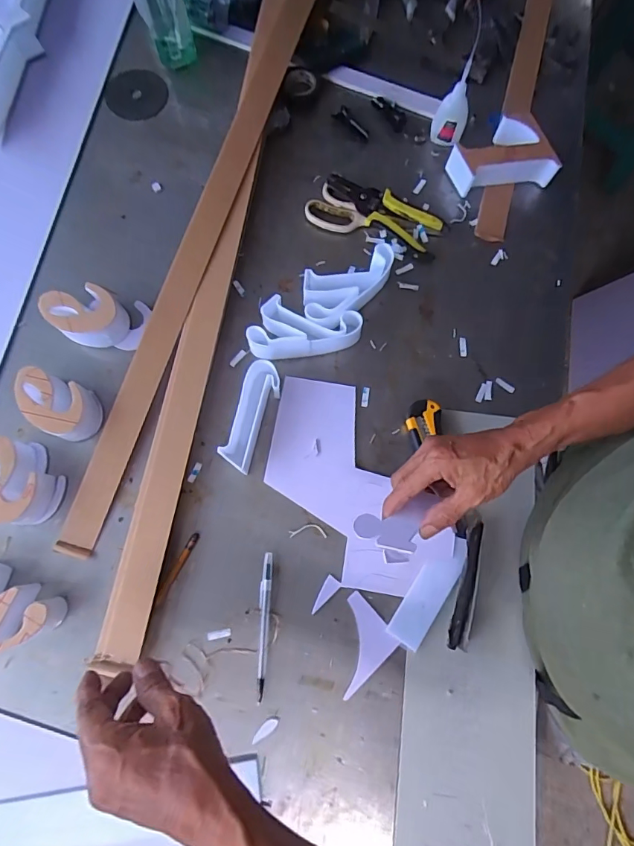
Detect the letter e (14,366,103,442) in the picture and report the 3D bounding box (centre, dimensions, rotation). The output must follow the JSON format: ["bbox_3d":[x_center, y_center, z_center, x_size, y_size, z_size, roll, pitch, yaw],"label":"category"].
[{"bbox_3d":[-0.304,-0.021,0.527,0.087,0.048,0.062,23,77,4],"label":"letter e"}]

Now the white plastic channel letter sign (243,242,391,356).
[{"bbox_3d":[0.015,-0.141,0.567,0.204,0.044,0.096,-41,81,-10],"label":"white plastic channel letter sign"}]

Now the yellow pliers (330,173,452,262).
[{"bbox_3d":[0.093,-0.286,0.613,0.169,0.025,0.059,31,77,6],"label":"yellow pliers"}]

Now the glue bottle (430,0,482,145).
[{"bbox_3d":[0.188,-0.440,0.584,0.048,0.158,0.044,12,76,1],"label":"glue bottle"}]

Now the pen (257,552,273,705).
[{"bbox_3d":[-0.059,0.220,0.493,0.012,0.006,0.149,4,76,-1],"label":"pen"}]

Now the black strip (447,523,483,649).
[{"bbox_3d":[0.164,0.177,0.499,0.019,0.012,0.133,16,76,3],"label":"black strip"}]

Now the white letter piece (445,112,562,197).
[{"bbox_3d":[0.251,-0.369,0.623,0.136,0.048,0.084,-9,77,-4],"label":"white letter piece"}]

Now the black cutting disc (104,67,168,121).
[{"bbox_3d":[-0.263,-0.480,0.662,0.086,0.007,0.090,1,76,-2],"label":"black cutting disc"}]

